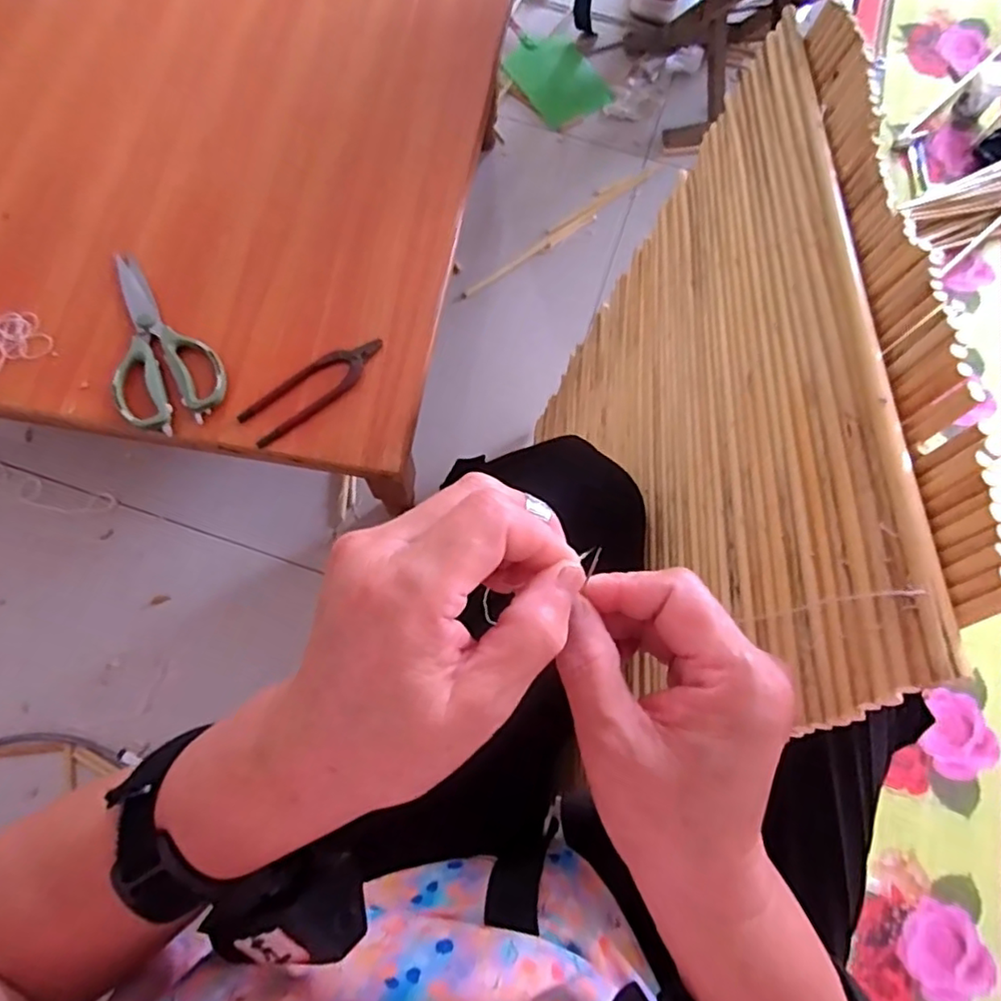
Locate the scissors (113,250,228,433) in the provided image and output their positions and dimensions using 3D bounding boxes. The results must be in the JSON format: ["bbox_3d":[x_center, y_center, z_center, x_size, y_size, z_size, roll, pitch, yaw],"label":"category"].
[{"bbox_3d":[-0.354,-0.159,0.618,0.096,0.017,0.215,-34,76,-9],"label":"scissors"}]

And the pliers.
[{"bbox_3d":[-0.183,-0.113,0.614,0.153,0.010,0.044,-40,77,-11],"label":"pliers"}]

